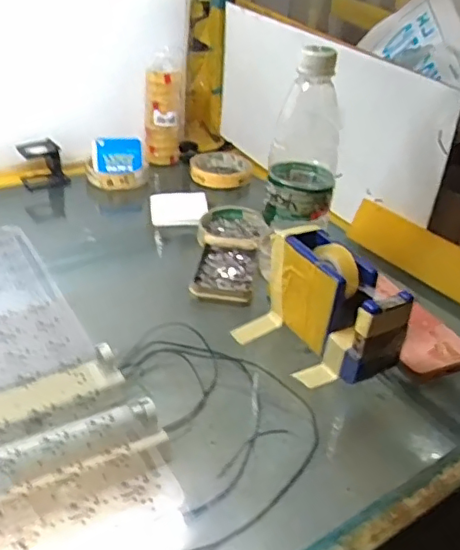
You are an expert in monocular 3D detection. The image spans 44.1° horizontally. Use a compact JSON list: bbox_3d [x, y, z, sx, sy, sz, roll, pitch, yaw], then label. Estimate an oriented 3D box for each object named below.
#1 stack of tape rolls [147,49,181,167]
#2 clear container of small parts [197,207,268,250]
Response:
[{"bbox_3d":[-0.097,-0.238,0.818,0.046,0.148,0.052,0,33,-7],"label":"stack of tape rolls"},{"bbox_3d":[0.003,-0.053,0.651,0.075,0.014,0.090,7,32,4],"label":"clear container of small parts"}]

